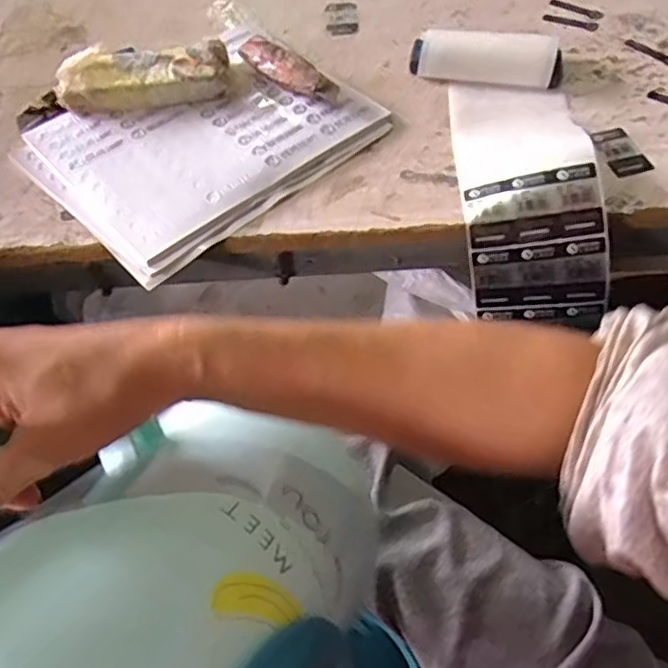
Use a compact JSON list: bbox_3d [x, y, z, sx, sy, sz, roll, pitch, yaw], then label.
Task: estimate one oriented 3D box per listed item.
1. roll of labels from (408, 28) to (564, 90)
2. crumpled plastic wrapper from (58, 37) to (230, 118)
[{"bbox_3d":[0.137,-0.251,0.594,0.132,0.030,0.042,9,59,9],"label":"roll of labels"},{"bbox_3d":[-0.170,-0.228,0.584,0.148,0.027,0.057,-6,57,0],"label":"crumpled plastic wrapper"}]

